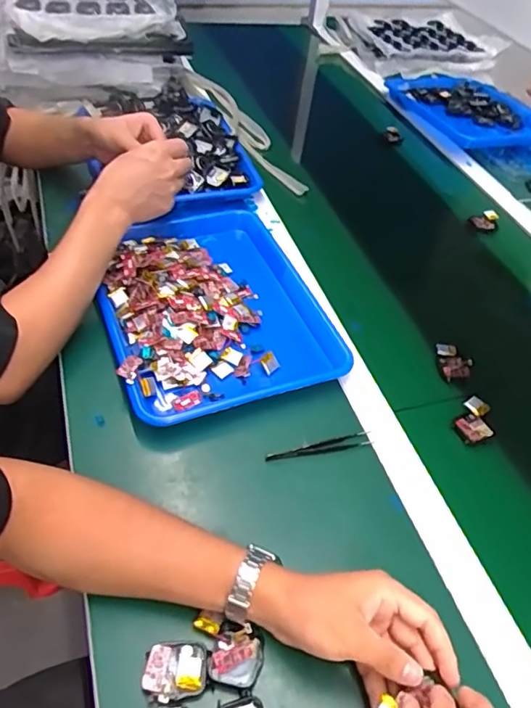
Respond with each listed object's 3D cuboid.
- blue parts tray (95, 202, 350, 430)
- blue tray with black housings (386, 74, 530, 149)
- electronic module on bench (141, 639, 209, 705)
[{"bbox_3d":[-0.077,-0.087,0.690,0.247,0.038,0.382,-13,49,-18],"label":"blue parts tray"},{"bbox_3d":[0.407,-0.499,1.113,0.233,0.044,0.332,-9,48,-15],"label":"blue tray with black housings"},{"bbox_3d":[-0.068,0.239,0.412,0.048,0.008,0.039,-4,47,-11],"label":"electronic module on bench"}]

